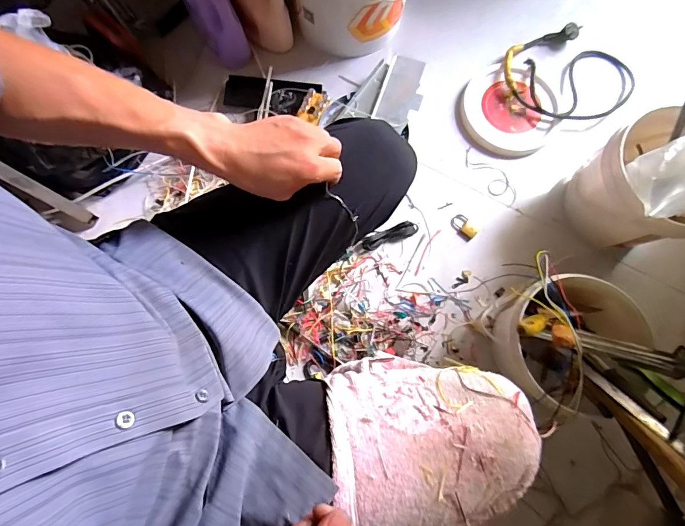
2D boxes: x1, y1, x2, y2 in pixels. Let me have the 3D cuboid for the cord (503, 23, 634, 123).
[{"bbox_3d":[0.531,-0.437,0.926,0.306,0.049,0.250,23,78,6],"label":"cord"}]

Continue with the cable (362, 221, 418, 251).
[{"bbox_3d":[0.102,-0.059,0.854,0.121,0.016,0.032,-19,77,-4],"label":"cable"}]

